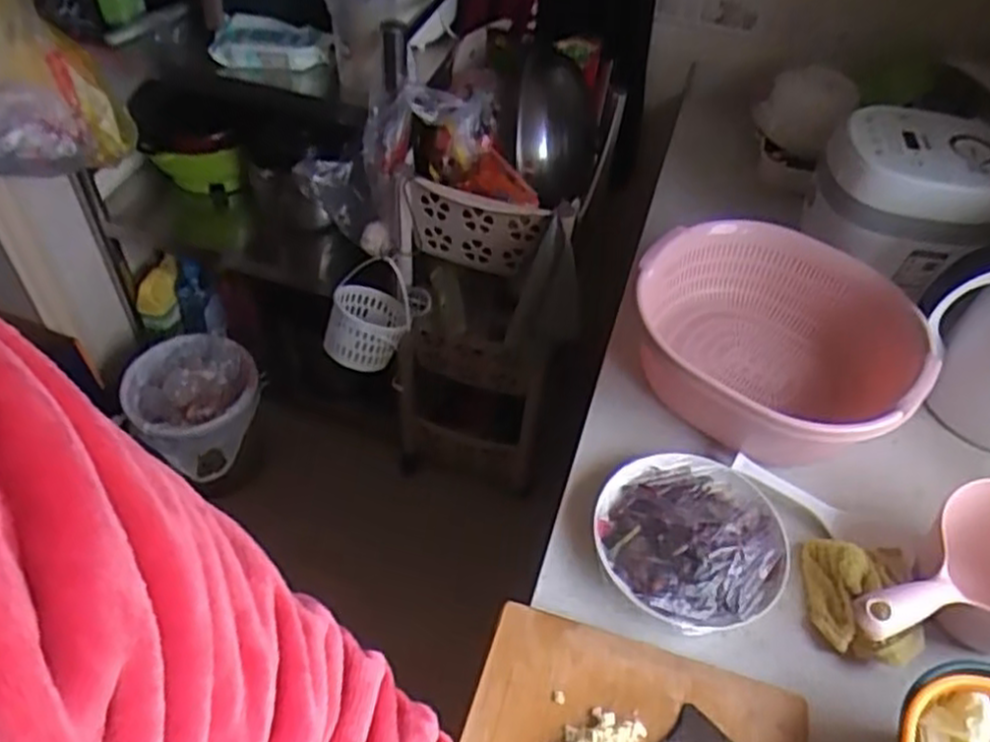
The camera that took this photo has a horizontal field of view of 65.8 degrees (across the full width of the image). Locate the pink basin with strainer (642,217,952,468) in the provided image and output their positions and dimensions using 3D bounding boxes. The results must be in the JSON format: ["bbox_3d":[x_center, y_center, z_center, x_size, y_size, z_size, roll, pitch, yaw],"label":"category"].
[{"bbox_3d":[0.275,-0.015,0.791,0.283,0.150,0.217,22,51,13],"label":"pink basin with strainer"}]

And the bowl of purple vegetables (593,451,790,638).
[{"bbox_3d":[0.191,0.160,0.731,0.174,0.044,0.169,2,49,-3],"label":"bowl of purple vegetables"}]

